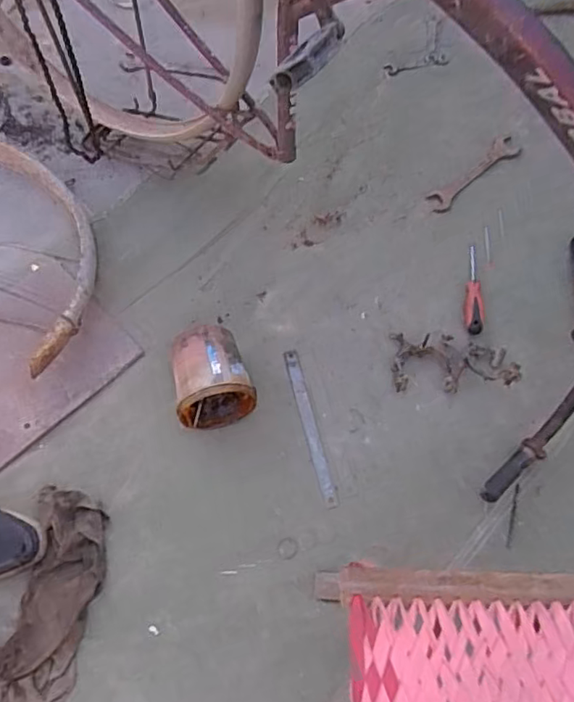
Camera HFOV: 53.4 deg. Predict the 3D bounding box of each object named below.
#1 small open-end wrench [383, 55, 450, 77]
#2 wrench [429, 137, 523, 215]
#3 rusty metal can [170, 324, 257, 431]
[{"bbox_3d":[0.280,-0.620,1.240,0.137,0.013,0.026,-12,69,-5],"label":"small open-end wrench"},{"bbox_3d":[0.370,-0.350,1.136,0.226,0.014,0.050,-37,73,-14],"label":"wrench"},{"bbox_3d":[-0.121,0.040,0.922,0.114,0.114,0.140,-10,68,-8],"label":"rusty metal can"}]

